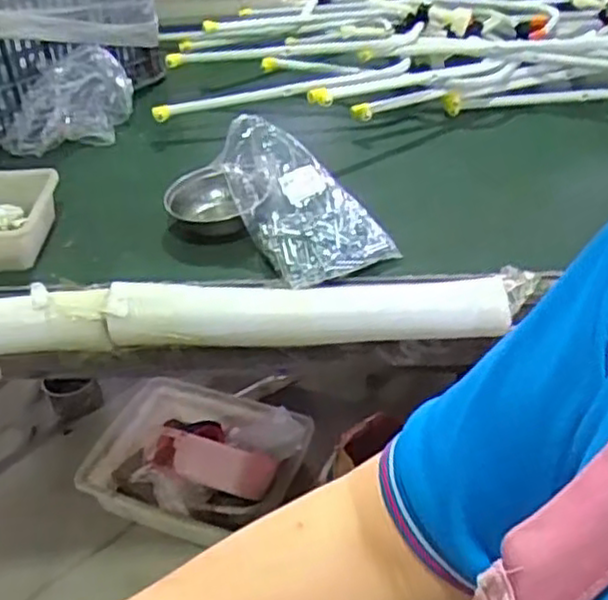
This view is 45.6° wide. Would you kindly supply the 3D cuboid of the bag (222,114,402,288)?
[{"bbox_3d":[-0.004,-0.138,0.938,0.147,0.122,0.226,-23,42,-21],"label":"bag"}]

